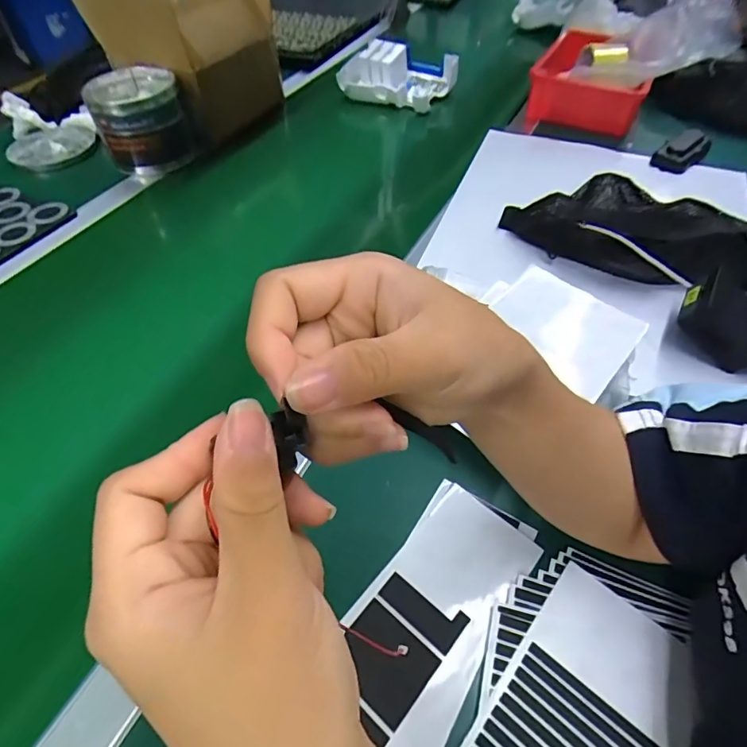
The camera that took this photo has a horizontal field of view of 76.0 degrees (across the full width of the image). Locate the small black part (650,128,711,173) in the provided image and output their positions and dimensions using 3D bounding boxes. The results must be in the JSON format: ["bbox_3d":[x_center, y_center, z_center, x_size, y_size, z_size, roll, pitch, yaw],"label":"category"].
[{"bbox_3d":[0.461,-0.332,0.714,0.090,0.030,0.051,-33,58,-24],"label":"small black part"}]

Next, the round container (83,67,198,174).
[{"bbox_3d":[-0.332,-0.363,0.694,0.122,0.105,0.110,-19,53,-15],"label":"round container"}]

